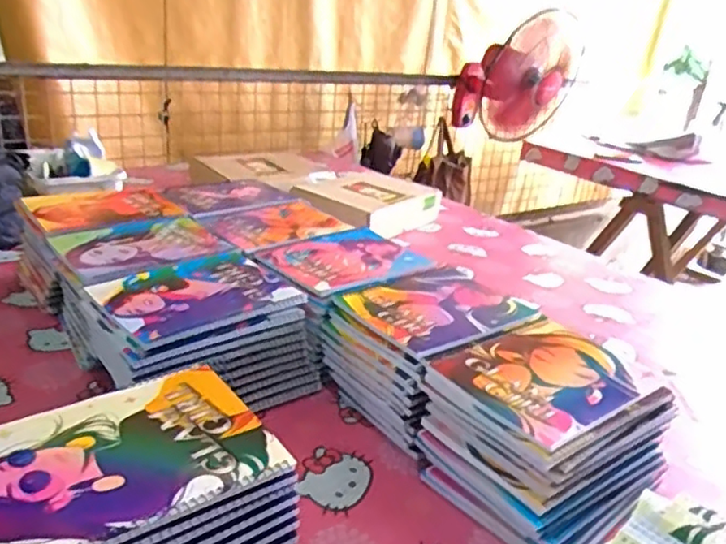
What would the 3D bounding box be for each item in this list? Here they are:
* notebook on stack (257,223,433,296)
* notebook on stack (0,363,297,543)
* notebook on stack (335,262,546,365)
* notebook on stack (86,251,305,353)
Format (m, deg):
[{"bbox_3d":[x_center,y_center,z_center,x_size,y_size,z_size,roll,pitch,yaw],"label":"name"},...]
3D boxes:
[{"bbox_3d":[-0.026,-0.022,0.867,0.205,0.010,0.162,-13,29,-38],"label":"notebook on stack"},{"bbox_3d":[-0.171,0.129,0.453,0.198,0.010,0.144,-11,28,-36],"label":"notebook on stack"},{"bbox_3d":[0.093,0.039,0.763,0.209,0.011,0.171,-12,29,-37],"label":"notebook on stack"},{"bbox_3d":[-0.186,0.024,0.727,0.203,0.015,0.155,-15,30,-41],"label":"notebook on stack"}]

